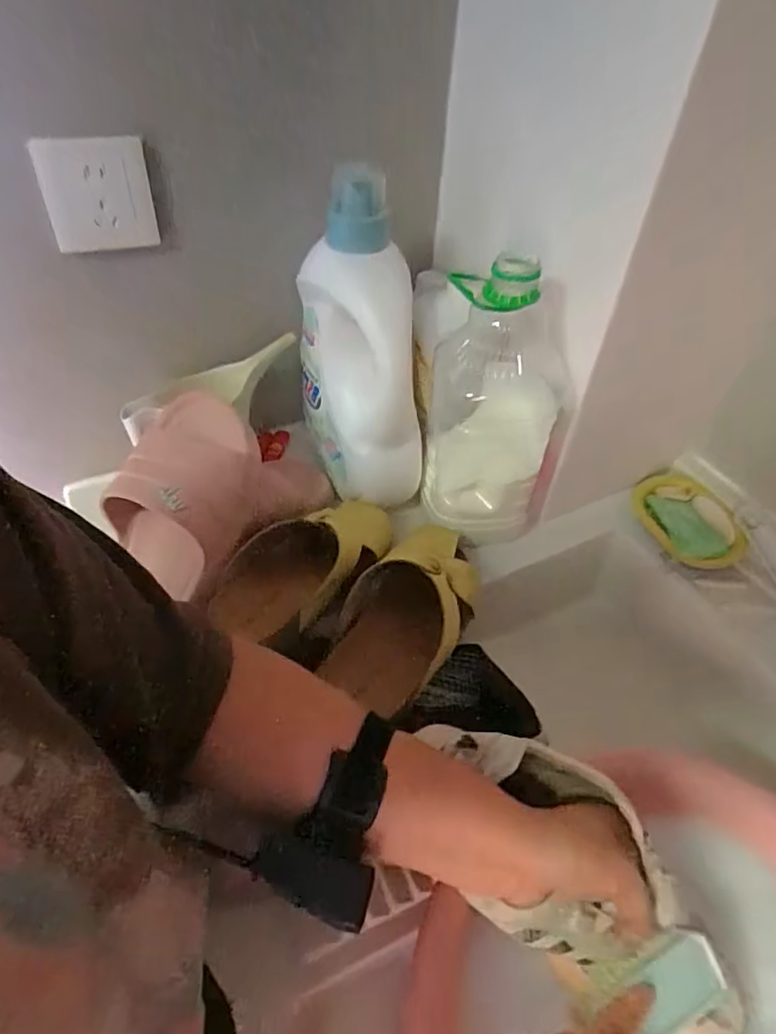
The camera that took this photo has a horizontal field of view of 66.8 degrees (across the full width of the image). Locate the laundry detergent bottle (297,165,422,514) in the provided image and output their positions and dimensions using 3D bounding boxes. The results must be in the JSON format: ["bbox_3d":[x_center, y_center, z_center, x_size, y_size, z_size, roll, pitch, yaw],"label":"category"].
[{"bbox_3d":[-0.027,-0.165,0.586,0.106,0.308,0.101,-10,27,-13],"label":"laundry detergent bottle"}]

